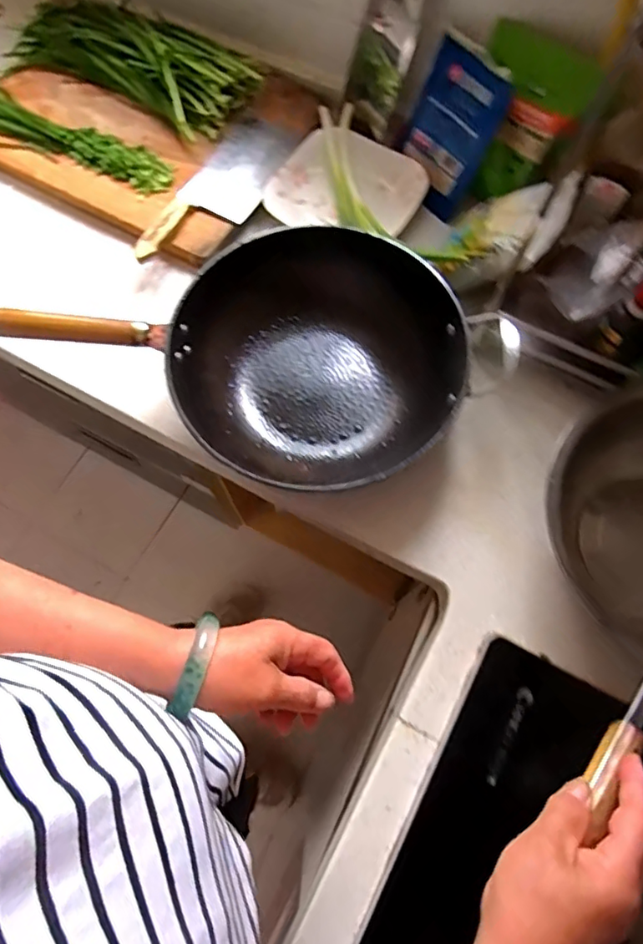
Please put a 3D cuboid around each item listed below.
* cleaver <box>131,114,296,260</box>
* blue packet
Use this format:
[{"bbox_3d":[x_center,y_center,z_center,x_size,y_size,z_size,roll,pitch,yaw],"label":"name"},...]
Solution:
[{"bbox_3d":[-0.135,-0.389,0.740,0.101,0.019,0.279,25,72,9],"label":"cleaver"},{"bbox_3d":[0.165,-0.456,0.714,0.132,0.172,0.030,47,47,12],"label":"blue packet"}]

